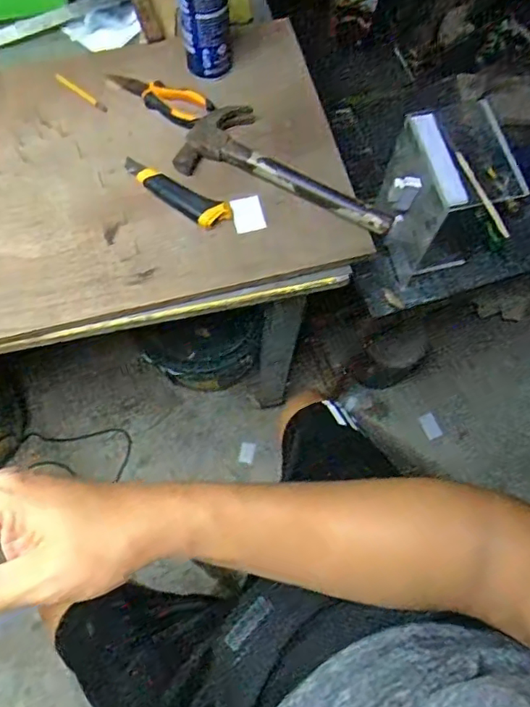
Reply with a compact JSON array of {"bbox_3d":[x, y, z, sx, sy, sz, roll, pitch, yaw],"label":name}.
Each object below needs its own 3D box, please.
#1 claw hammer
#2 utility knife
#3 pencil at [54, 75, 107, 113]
[{"bbox_3d":[0.035,-0.251,0.734,0.290,0.029,0.115,19,73,5],"label":"claw hammer"},{"bbox_3d":[-0.118,-0.214,0.725,0.157,0.018,0.043,34,75,9],"label":"utility knife"},{"bbox_3d":[-0.258,-0.366,0.785,0.102,0.007,0.012,39,76,10],"label":"pencil"}]

